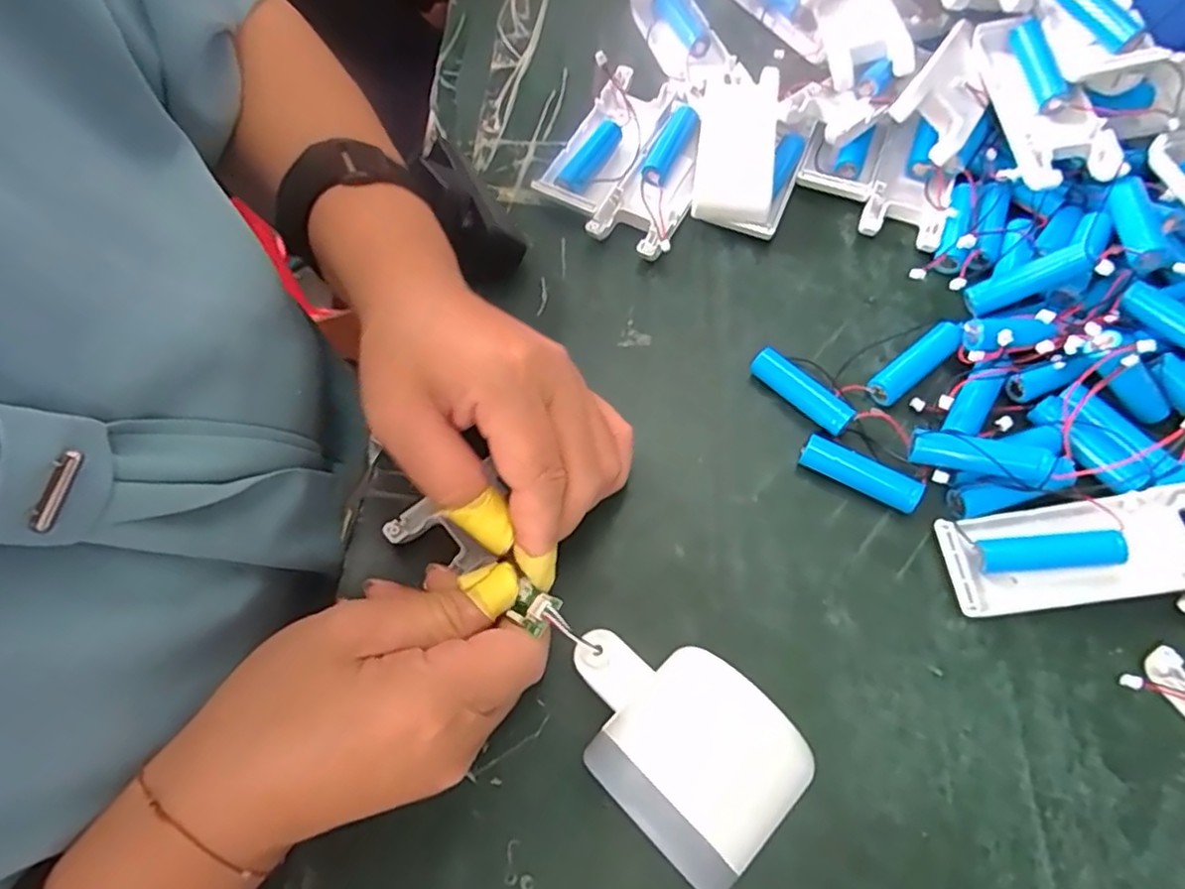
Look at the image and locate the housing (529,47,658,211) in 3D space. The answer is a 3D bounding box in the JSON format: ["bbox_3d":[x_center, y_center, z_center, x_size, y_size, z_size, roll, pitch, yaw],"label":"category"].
[{"bbox_3d":[0.005,-0.169,0.372,0.044,0.021,0.095,21,68,12],"label":"housing"}]

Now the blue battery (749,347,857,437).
[{"bbox_3d":[0.094,-0.024,0.304,0.012,0.016,0.050,-40,70,-14],"label":"blue battery"}]

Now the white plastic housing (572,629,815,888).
[{"bbox_3d":[0.029,0.100,0.228,0.054,0.058,0.082,-43,71,-15],"label":"white plastic housing"}]

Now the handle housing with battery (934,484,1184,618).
[{"bbox_3d":[0.195,0.042,0.265,0.101,0.028,0.039,-6,65,0],"label":"handle housing with battery"}]

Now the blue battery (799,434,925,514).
[{"bbox_3d":[0.116,0.013,0.290,0.051,0.013,0.012,29,70,14],"label":"blue battery"}]

